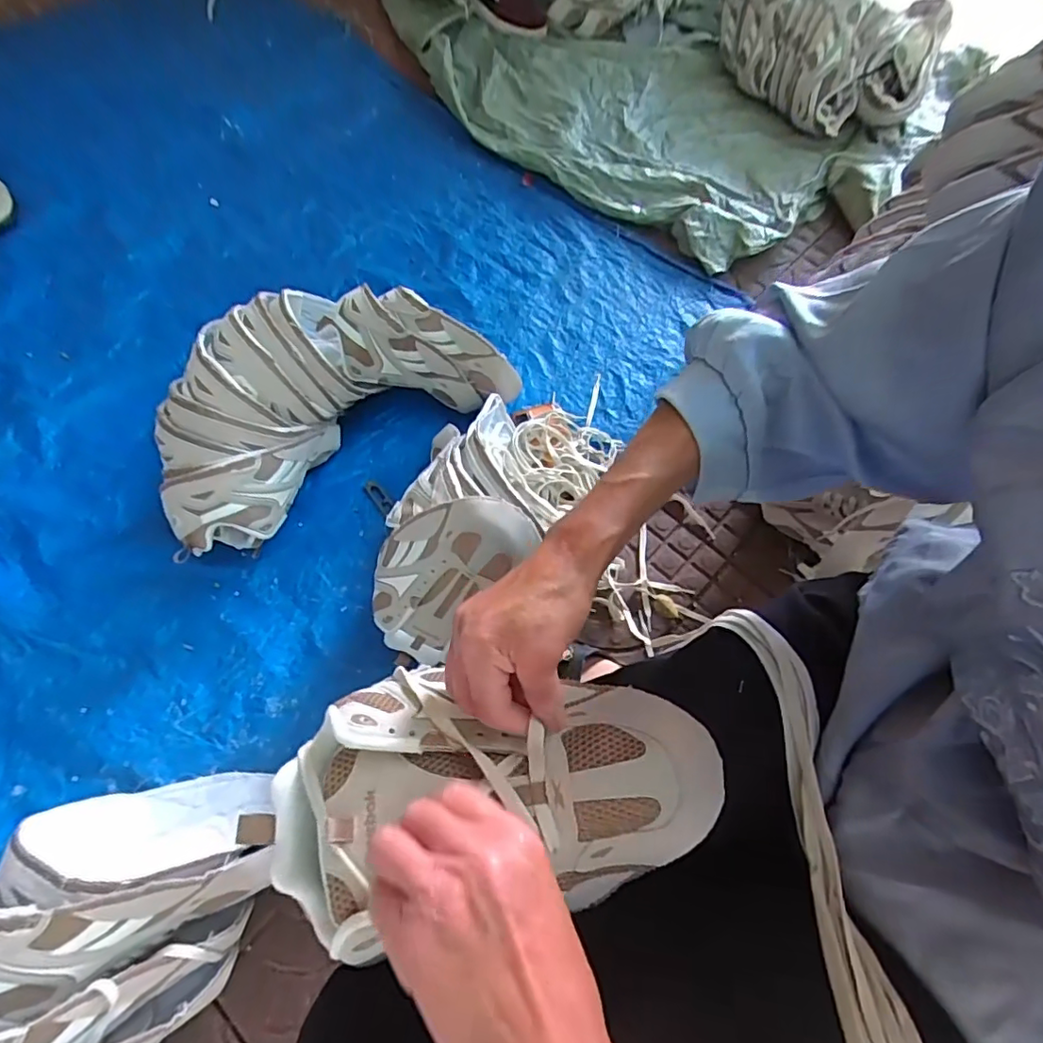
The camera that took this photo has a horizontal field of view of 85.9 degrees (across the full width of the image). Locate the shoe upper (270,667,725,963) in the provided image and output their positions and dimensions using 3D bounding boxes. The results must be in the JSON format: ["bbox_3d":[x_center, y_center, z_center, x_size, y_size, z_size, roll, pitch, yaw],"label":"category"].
[{"bbox_3d":[-0.017,0.145,0.308,0.239,0.057,0.130,-4,64,2],"label":"shoe upper"}]

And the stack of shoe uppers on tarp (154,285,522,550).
[{"bbox_3d":[-0.252,-0.170,0.740,0.465,0.174,0.227,-29,69,-16],"label":"stack of shoe uppers on tarp"}]

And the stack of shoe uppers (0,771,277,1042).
[{"bbox_3d":[-0.358,0.372,0.485,0.221,0.159,0.285,2,63,-2],"label":"stack of shoe uppers"}]

